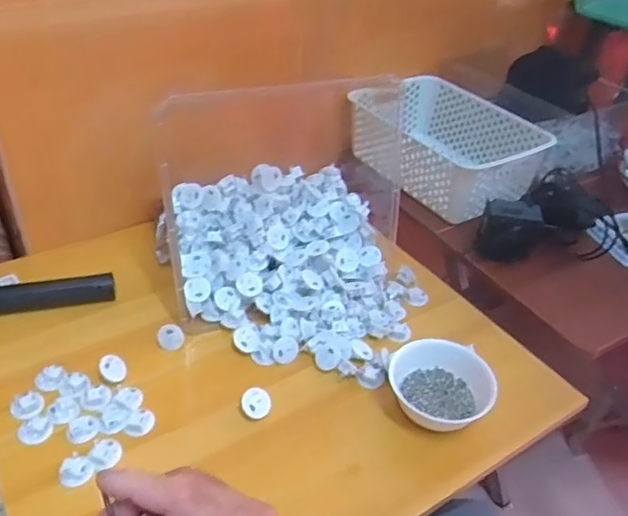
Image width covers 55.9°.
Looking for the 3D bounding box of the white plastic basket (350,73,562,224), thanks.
[{"bbox_3d":[0.210,-0.192,1.010,0.209,0.112,0.313,-25,47,-32],"label":"white plastic basket"}]

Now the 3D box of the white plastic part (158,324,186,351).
[{"bbox_3d":[-0.171,0.095,0.716,0.031,0.033,0.013,54,19,-3],"label":"white plastic part"}]

